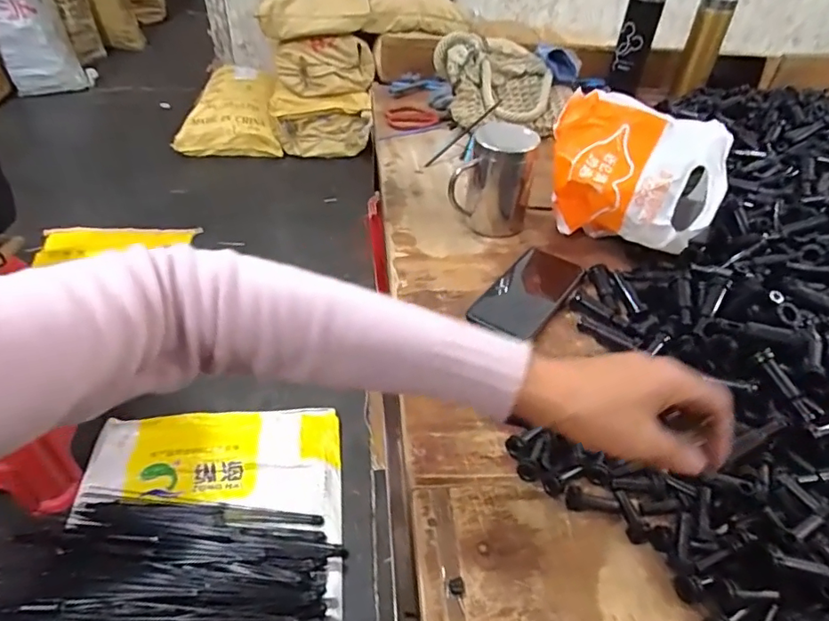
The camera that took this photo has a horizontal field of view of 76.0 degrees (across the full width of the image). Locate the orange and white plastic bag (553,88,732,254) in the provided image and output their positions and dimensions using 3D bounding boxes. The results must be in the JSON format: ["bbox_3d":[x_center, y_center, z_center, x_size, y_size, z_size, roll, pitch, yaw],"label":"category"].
[{"bbox_3d":[0.255,-0.156,0.636,0.196,0.138,0.121,21,44,18],"label":"orange and white plastic bag"}]

